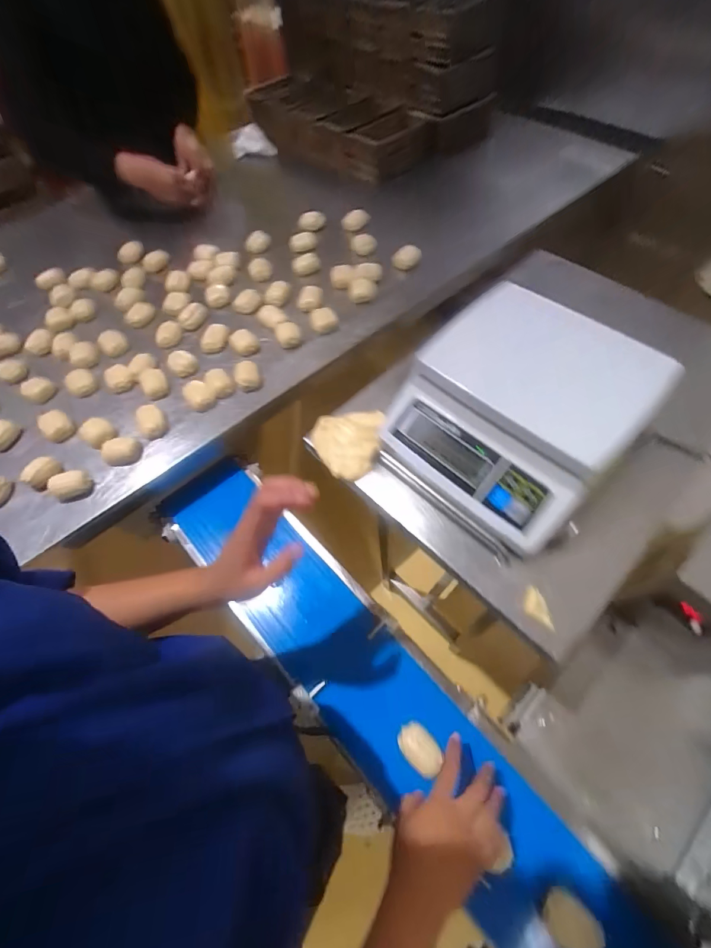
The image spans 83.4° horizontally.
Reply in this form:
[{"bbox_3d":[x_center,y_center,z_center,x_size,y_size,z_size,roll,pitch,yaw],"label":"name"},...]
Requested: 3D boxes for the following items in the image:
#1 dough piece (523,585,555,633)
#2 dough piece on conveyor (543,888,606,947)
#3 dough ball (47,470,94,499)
[{"bbox_3d":[0.200,0.149,0.440,0.024,0.004,0.048,-11,60,-2],"label":"dough piece"},{"bbox_3d":[0.244,0.507,0.447,0.055,0.025,0.046,25,65,17],"label":"dough piece on conveyor"},{"bbox_3d":[-0.463,0.015,0.646,0.058,0.027,0.040,-14,60,-4],"label":"dough ball"}]

